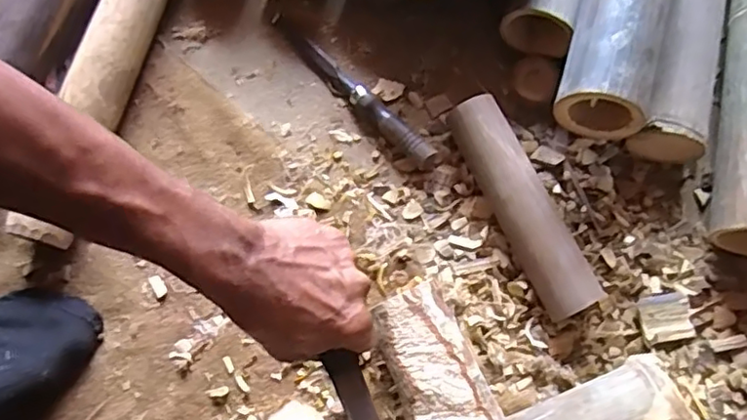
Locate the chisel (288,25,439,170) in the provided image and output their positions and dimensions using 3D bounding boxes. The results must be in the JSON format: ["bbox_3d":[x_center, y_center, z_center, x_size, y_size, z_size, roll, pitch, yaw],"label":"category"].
[{"bbox_3d":[-0.017,-0.122,0.660,0.220,0.022,0.024,44,79,11],"label":"chisel"}]

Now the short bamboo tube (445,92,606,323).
[{"bbox_3d":[0.138,-0.003,0.603,0.050,0.051,0.220,-23,76,-6],"label":"short bamboo tube"}]

